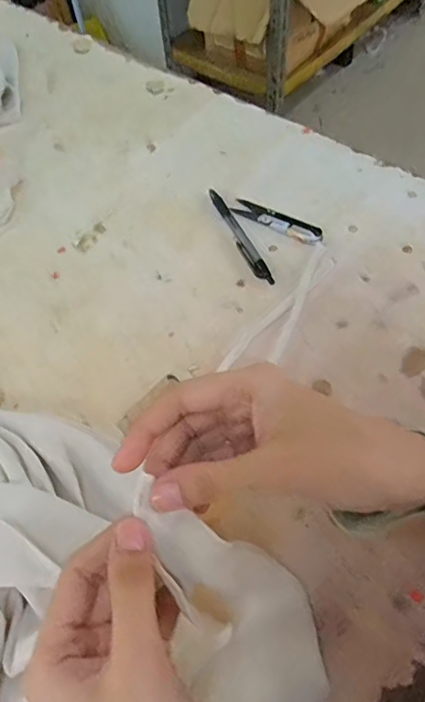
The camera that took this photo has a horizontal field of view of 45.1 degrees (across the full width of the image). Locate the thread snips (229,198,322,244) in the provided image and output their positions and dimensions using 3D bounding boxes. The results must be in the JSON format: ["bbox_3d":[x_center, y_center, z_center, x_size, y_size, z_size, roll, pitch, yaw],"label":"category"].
[{"bbox_3d":[0.064,-0.133,0.516,0.101,0.007,0.023,32,66,21],"label":"thread snips"}]

